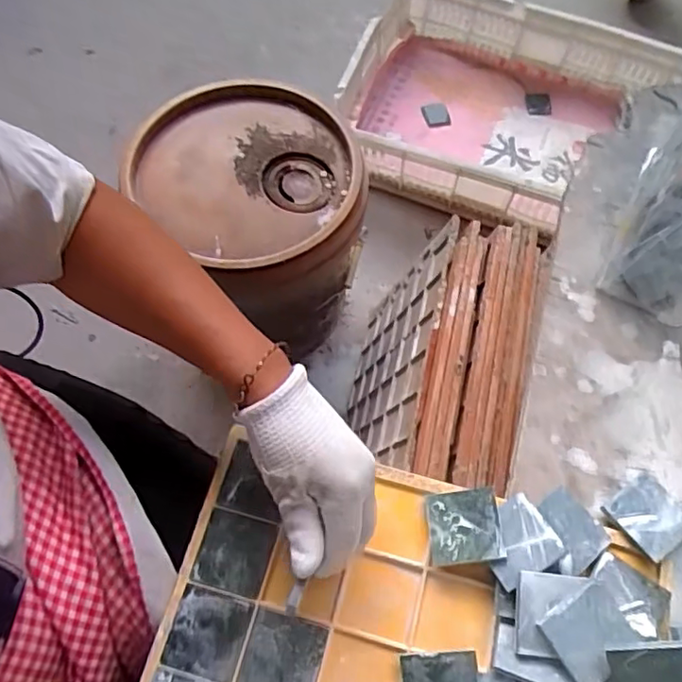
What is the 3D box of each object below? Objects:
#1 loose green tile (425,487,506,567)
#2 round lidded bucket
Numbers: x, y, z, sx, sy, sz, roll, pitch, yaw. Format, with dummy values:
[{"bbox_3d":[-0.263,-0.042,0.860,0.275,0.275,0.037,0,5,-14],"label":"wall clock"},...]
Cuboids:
[{"bbox_3d":[0.086,0.130,0.417,0.050,0.004,0.050,-10,55,11],"label":"loose green tile"},{"bbox_3d":[-0.103,-0.154,0.854,0.285,0.348,0.261,0,66,-1],"label":"round lidded bucket"}]

